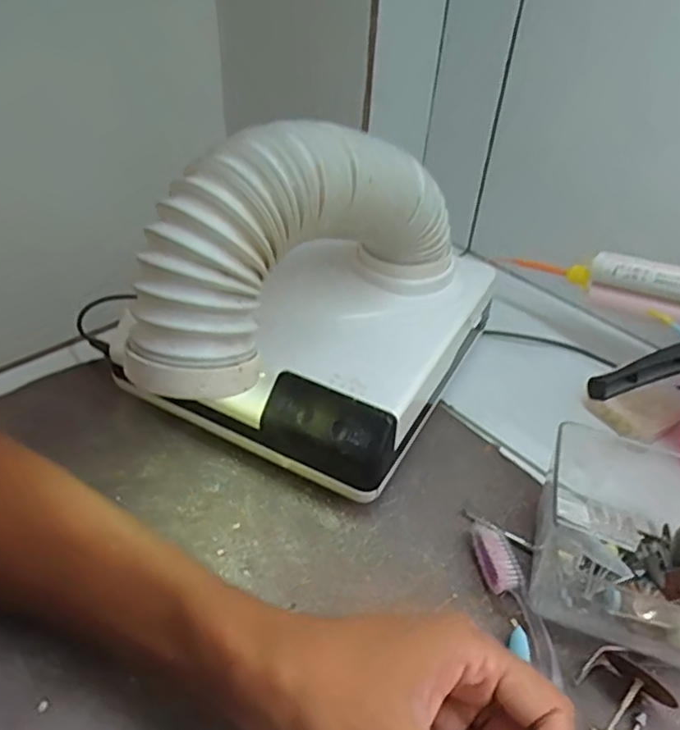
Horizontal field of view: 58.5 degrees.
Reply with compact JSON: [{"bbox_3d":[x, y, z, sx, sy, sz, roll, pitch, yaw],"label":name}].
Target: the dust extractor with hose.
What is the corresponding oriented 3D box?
[{"bbox_3d":[0.000,-0.035,0.353,0.122,0.191,0.240,22,43,20],"label":"dust extractor with hose"}]

